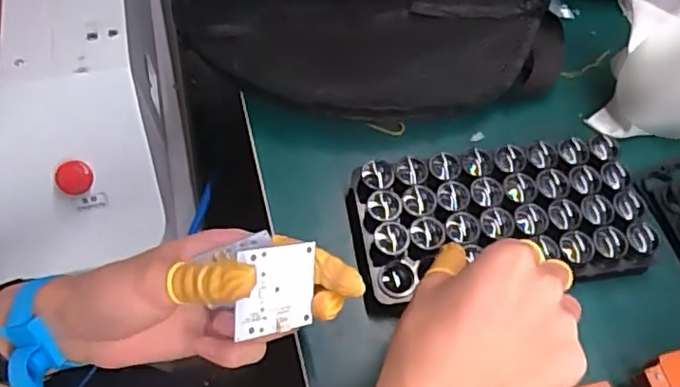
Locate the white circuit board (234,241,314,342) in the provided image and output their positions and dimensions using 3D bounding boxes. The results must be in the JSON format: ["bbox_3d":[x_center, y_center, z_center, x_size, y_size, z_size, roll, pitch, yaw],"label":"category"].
[{"bbox_3d":[-0.031,0.048,0.294,0.041,0.004,0.043,-3,98,-39],"label":"white circuit board"}]

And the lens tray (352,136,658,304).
[{"bbox_3d":[0.108,0.016,0.406,0.188,0.030,0.094,-7,63,-6],"label":"lens tray"}]

